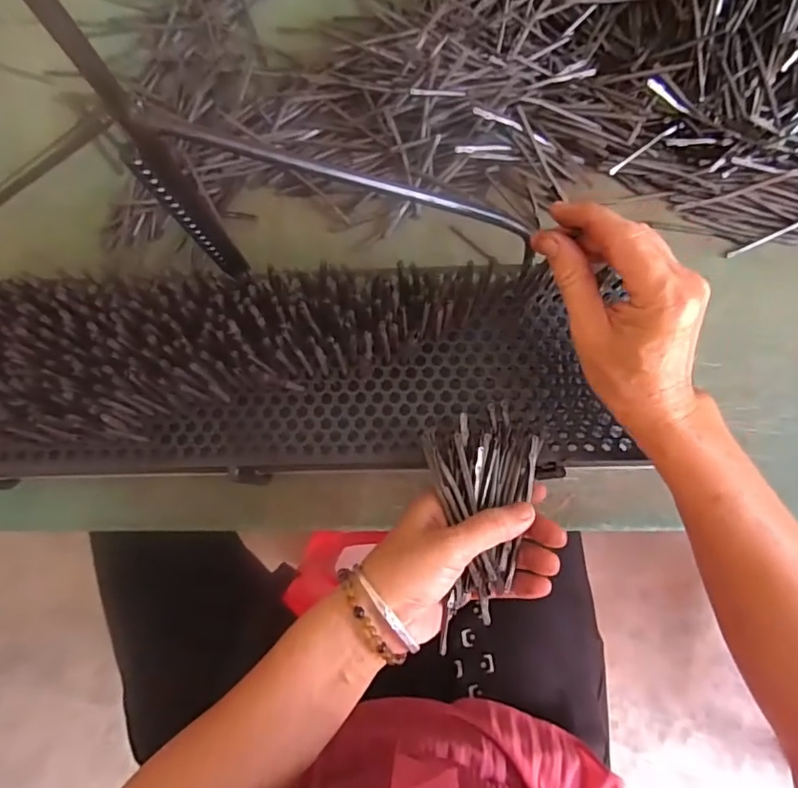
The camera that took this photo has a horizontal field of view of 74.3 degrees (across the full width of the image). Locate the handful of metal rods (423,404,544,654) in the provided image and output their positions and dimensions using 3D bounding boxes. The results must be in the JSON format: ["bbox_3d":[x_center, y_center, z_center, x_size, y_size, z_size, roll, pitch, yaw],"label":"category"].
[{"bbox_3d":[0.056,0.076,0.329,0.072,0.026,0.132,-7,81,2],"label":"handful of metal rods"}]

